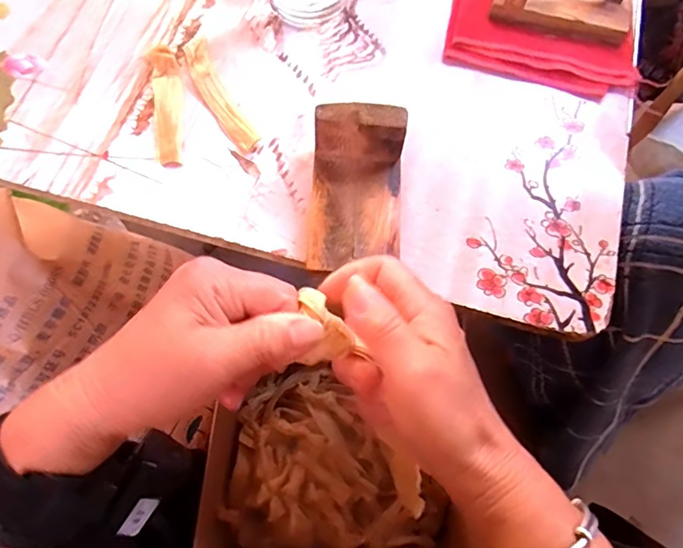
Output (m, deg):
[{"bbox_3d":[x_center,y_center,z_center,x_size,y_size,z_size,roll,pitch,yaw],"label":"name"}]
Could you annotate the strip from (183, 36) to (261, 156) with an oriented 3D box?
[{"bbox_3d":[-0.099,-0.145,0.397,0.024,0.007,0.122,-27,73,-10],"label":"strip"}]

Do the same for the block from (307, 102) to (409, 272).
[{"bbox_3d":[0.010,-0.054,0.336,0.061,0.056,0.102,3,69,0],"label":"block"}]

